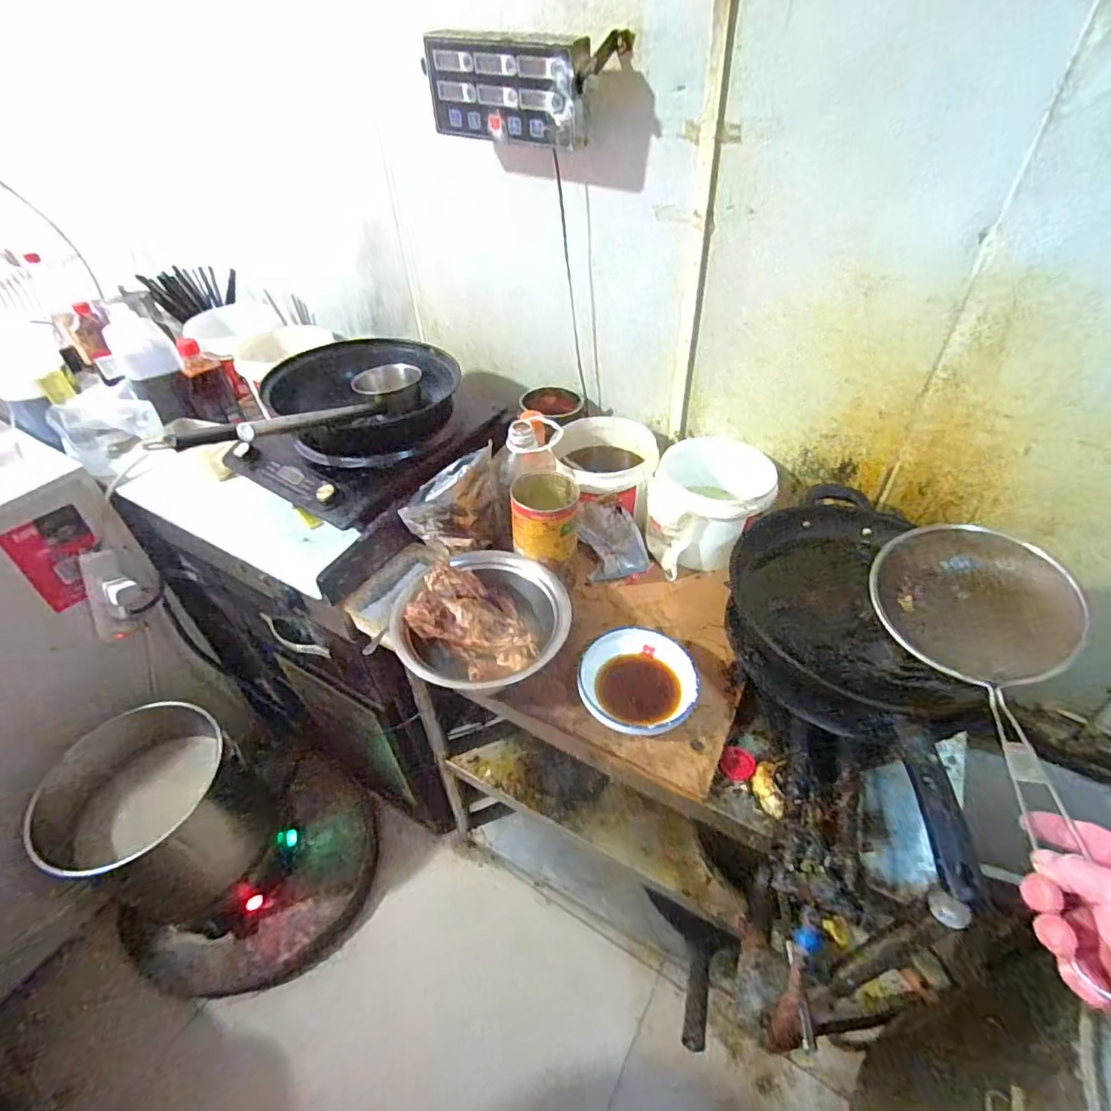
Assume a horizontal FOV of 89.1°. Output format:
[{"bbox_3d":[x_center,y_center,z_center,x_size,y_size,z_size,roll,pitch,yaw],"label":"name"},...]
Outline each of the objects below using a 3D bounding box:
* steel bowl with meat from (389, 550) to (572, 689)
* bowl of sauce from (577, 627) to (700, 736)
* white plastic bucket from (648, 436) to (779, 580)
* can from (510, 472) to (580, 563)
[{"bbox_3d":[-0.105,0.096,0.808,0.241,0.096,0.198,-19,45,-18],"label":"steel bowl with meat"},{"bbox_3d":[0.115,0.165,0.767,0.152,0.051,0.158,-1,43,1],"label":"bowl of sauce"},{"bbox_3d":[0.266,-0.085,0.978,0.193,0.149,0.222,15,45,17],"label":"white plastic bucket"},{"bbox_3d":[-0.016,-0.058,0.857,0.099,0.094,0.101,-3,43,-1],"label":"can"}]

